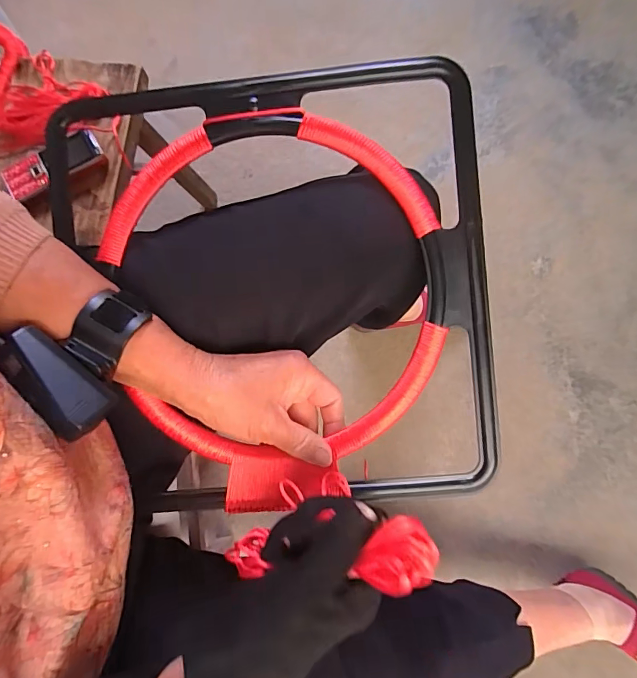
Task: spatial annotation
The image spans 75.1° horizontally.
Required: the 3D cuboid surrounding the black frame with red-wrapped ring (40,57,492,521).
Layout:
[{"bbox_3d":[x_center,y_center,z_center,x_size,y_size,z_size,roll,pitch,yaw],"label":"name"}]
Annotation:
[{"bbox_3d":[-0.039,-0.032,0.325,0.335,0.023,0.328,-7,92,3],"label":"black frame with red-wrapped ring"}]

